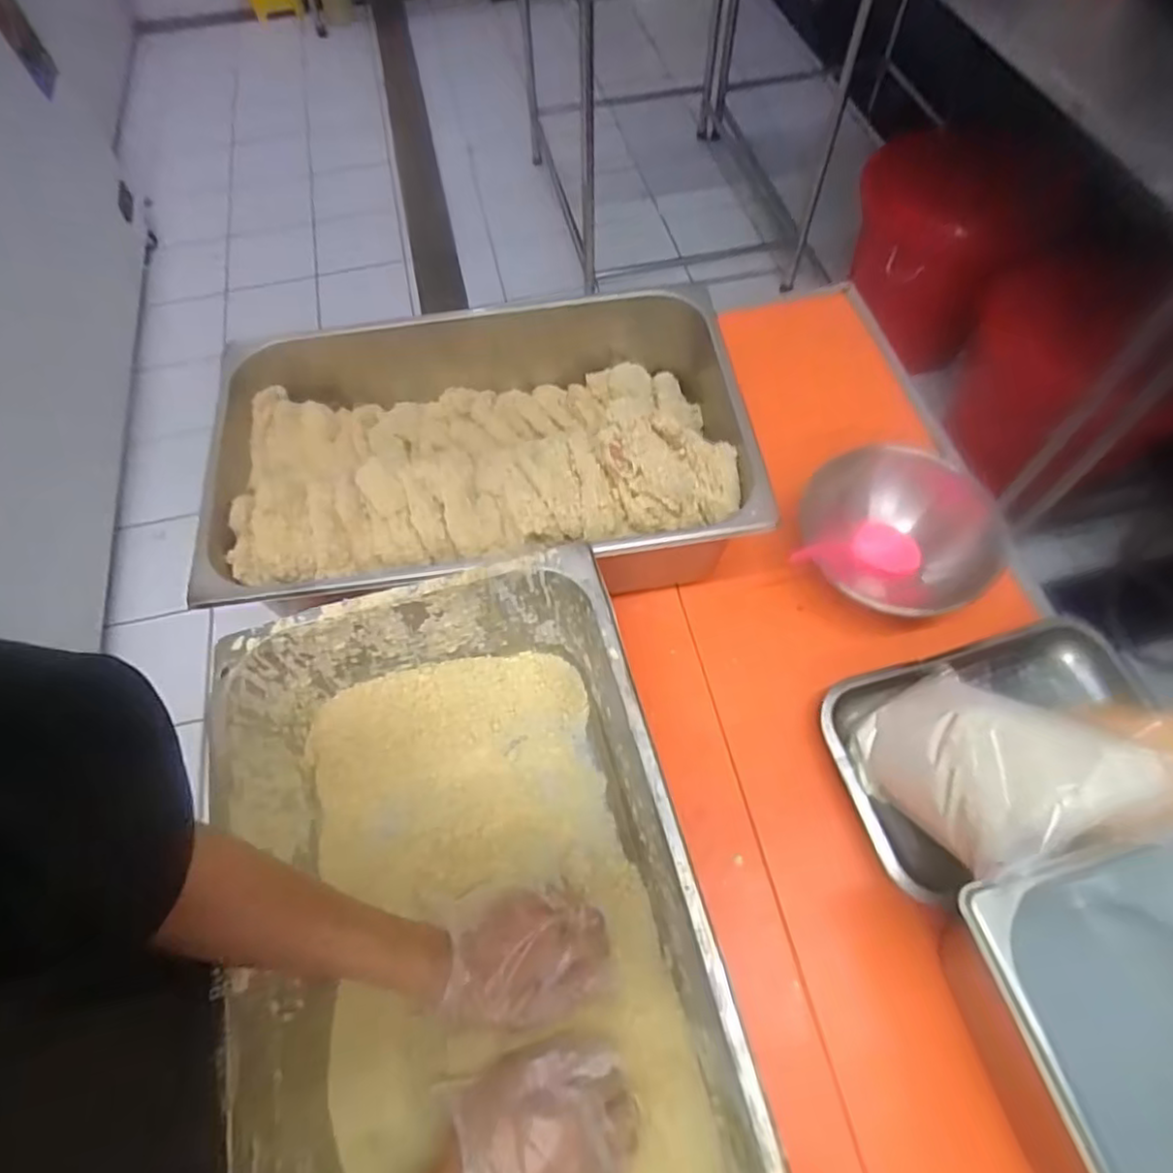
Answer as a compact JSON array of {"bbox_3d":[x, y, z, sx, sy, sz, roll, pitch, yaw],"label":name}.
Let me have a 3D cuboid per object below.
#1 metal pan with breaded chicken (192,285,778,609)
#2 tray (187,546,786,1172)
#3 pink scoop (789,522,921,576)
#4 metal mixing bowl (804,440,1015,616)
[{"bbox_3d":[-0.103,-0.149,0.716,0.536,0.112,0.372,-10,62,-2],"label":"metal pan with breaded chicken"},{"bbox_3d":[-0.082,0.260,0.511,0.316,0.152,0.520,-14,62,-5],"label":"tray"},{"bbox_3d":[0.285,-0.039,0.712,0.138,0.030,0.053,0,62,3],"label":"pink scoop"},{"bbox_3d":[0.323,-0.059,0.695,0.184,0.066,0.194,-26,63,-11],"label":"metal mixing bowl"}]

